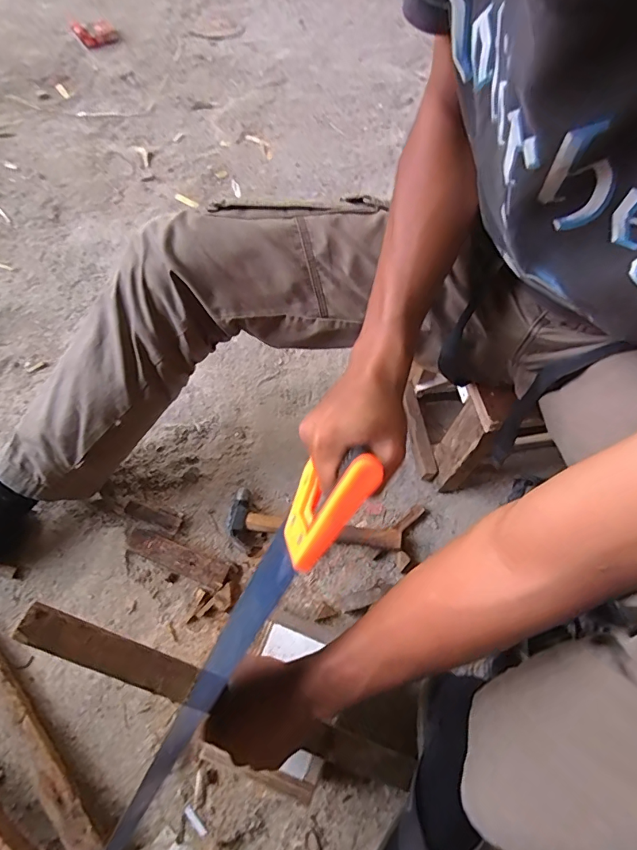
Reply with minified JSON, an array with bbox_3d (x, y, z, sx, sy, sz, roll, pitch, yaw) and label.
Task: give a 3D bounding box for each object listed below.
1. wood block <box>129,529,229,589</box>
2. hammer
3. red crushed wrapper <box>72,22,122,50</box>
[{"bbox_3d":[-0.194,0.184,0.626,0.140,0.022,0.036,21,65,7],"label":"wood block"},{"bbox_3d":[-0.008,0.161,0.649,0.246,0.032,0.086,14,65,4],"label":"hammer"},{"bbox_3d":[-0.573,-1.014,1.171,0.106,0.022,0.097,-32,70,-16],"label":"red crushed wrapper"}]

